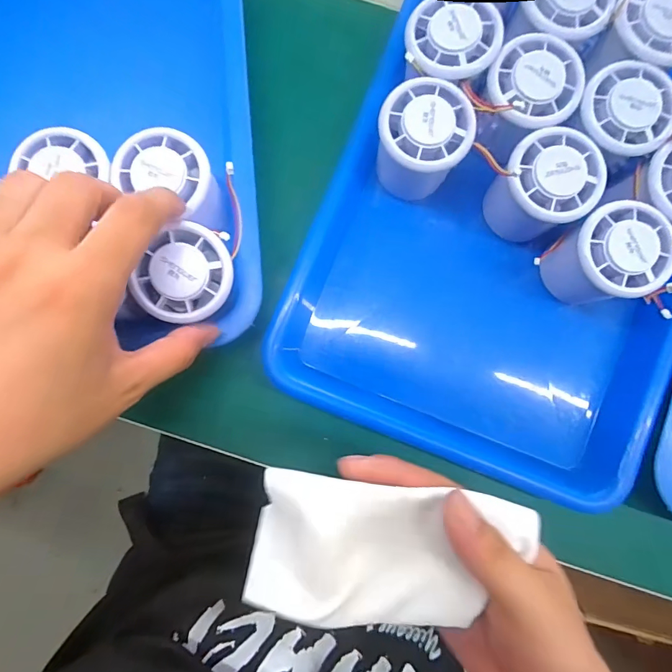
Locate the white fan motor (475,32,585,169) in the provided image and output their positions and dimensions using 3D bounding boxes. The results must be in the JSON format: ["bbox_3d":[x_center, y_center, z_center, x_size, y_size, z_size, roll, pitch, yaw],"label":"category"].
[{"bbox_3d":[0.118,-0.149,0.262,0.053,0.049,0.052,0,85,-2],"label":"white fan motor"}]

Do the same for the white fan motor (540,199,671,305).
[{"bbox_3d":[0.169,-0.050,0.259,0.051,0.053,0.053,0,85,-2],"label":"white fan motor"}]

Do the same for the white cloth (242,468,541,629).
[{"bbox_3d":[0.028,0.105,0.200,0.133,0.026,0.066,10,85,-1],"label":"white cloth"}]

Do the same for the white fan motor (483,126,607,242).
[{"bbox_3d":[0.129,-0.092,0.265,0.056,0.056,0.055,33,85,1],"label":"white fan motor"}]

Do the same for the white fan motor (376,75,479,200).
[{"bbox_3d":[0.053,-0.122,0.264,0.054,0.052,0.052,0,85,-2],"label":"white fan motor"}]

